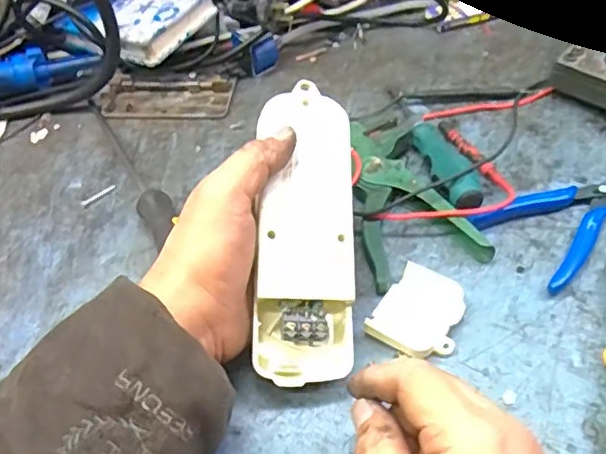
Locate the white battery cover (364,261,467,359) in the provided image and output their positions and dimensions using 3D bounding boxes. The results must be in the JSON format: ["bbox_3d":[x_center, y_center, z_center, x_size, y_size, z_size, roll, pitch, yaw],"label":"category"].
[{"bbox_3d":[0.076,0.055,0.404,0.052,0.013,0.062,22,52,24],"label":"white battery cover"}]

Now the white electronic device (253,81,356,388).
[{"bbox_3d":[0.003,0.001,0.382,0.057,0.030,0.179,1,79,6],"label":"white electronic device"}]

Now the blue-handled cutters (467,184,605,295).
[{"bbox_3d":[0.191,-0.005,0.446,0.112,0.014,0.074,-27,50,-19],"label":"blue-handled cutters"}]

